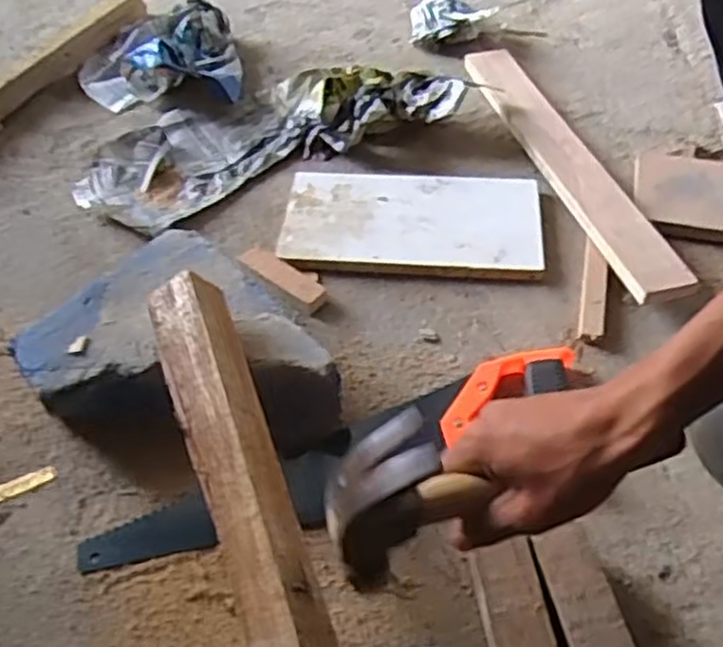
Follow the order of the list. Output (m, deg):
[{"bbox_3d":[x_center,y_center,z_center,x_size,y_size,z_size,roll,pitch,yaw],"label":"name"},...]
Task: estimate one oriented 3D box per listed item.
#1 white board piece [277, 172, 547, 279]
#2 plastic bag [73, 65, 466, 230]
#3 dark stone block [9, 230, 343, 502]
[{"bbox_3d":[0.054,-0.106,0.800,0.269,0.022,0.137,3,51,5],"label":"white board piece"},{"bbox_3d":[-0.123,-0.234,0.880,0.434,0.050,0.200,-22,53,-14],"label":"plastic bag"},{"bbox_3d":[-0.162,0.041,0.652,0.203,0.078,0.232,-34,57,-22],"label":"dark stone block"}]

